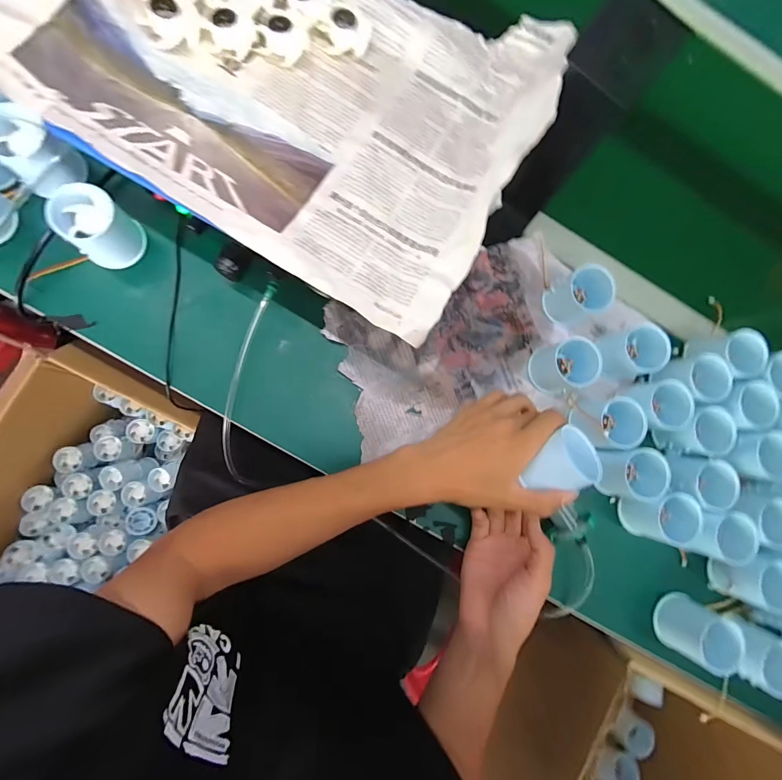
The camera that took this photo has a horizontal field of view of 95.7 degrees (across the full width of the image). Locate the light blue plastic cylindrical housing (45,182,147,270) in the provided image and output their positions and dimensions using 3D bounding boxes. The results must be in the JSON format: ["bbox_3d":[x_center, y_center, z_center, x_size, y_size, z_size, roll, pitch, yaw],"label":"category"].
[{"bbox_3d":[-0.269,-0.149,0.326,0.054,0.047,0.054,0,87,-8],"label":"light blue plastic cylindrical housing"}]

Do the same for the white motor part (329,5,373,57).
[{"bbox_3d":[-0.036,-0.315,0.310,0.037,0.013,0.036,-1,83,-9],"label":"white motor part"}]

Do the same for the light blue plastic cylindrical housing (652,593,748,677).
[{"bbox_3d":[0.322,0.253,0.371,0.049,0.052,0.053,0,87,-8],"label":"light blue plastic cylindrical housing"}]

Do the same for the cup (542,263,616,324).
[{"bbox_3d":[0.206,-0.102,0.388,0.046,0.049,0.049,0,87,-8],"label":"cup"}]

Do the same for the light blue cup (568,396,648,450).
[{"bbox_3d":[0.232,0.035,0.380,0.056,0.049,0.053,0,87,-7],"label":"light blue cup"}]

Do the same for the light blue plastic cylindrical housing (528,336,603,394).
[{"bbox_3d":[0.186,-0.025,0.381,0.051,0.048,0.050,0,87,-8],"label":"light blue plastic cylindrical housing"}]

